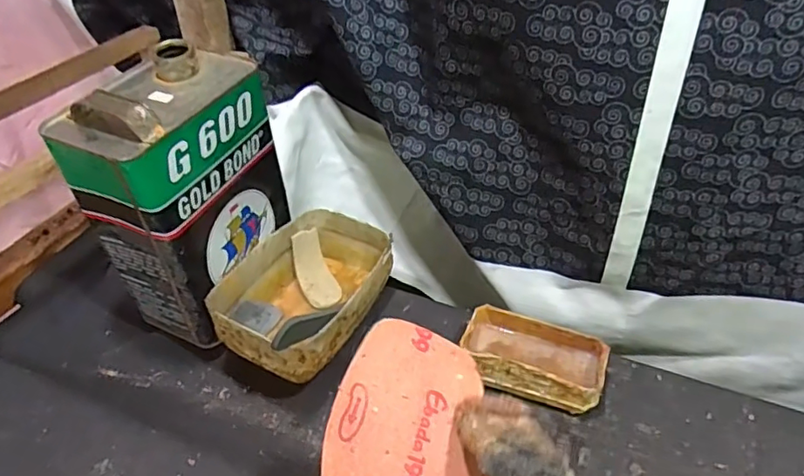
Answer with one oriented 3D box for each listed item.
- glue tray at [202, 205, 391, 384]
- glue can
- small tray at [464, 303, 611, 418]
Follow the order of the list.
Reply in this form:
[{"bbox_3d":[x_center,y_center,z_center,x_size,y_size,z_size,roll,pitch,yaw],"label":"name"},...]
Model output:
[{"bbox_3d":[-0.095,0.052,0.577,0.123,0.075,0.184,20,45,24],"label":"glue tray"},{"bbox_3d":[-0.204,-0.042,0.547,0.108,0.225,0.163,15,42,19],"label":"glue can"},{"bbox_3d":[0.122,0.113,0.526,0.124,0.044,0.072,14,43,19],"label":"small tray"}]

